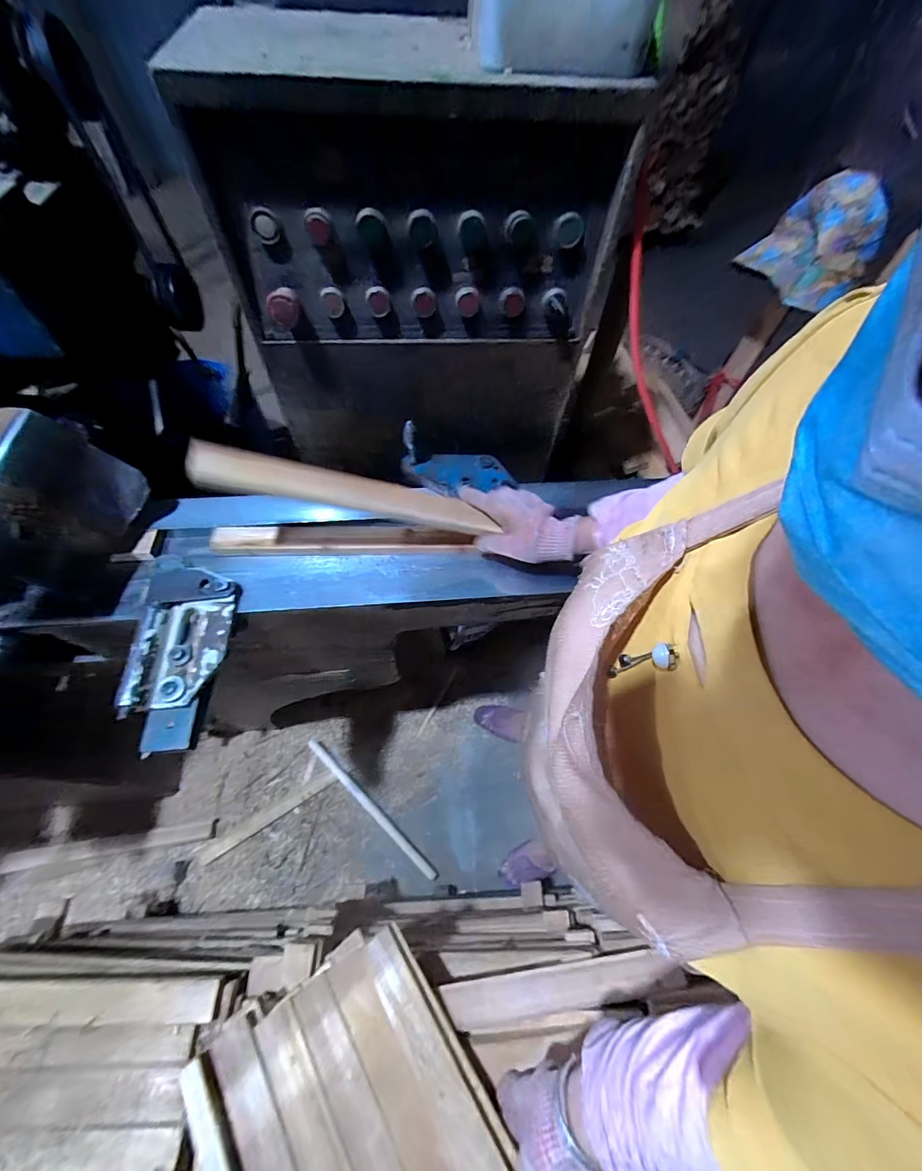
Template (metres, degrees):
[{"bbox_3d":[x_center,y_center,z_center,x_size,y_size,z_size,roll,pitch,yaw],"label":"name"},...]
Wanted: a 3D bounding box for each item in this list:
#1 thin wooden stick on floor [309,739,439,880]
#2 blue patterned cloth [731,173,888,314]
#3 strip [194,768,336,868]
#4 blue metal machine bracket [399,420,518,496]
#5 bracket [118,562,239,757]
[{"bbox_3d":[-0.256,0.616,1.170,0.495,0.030,0.028,38,65,17],"label":"thin wooden stick on floor"},{"bbox_3d":[0.665,-0.643,0.781,0.134,0.158,0.190,-33,67,-20],"label":"blue patterned cloth"},{"bbox_3d":[-0.525,0.629,1.147,0.370,0.012,0.041,-29,65,-18],"label":"strip"},{"bbox_3d":[-0.004,-0.203,0.666,0.178,0.073,0.103,-5,60,-6],"label":"blue metal machine bracket"},{"bbox_3d":[-0.371,0.083,0.558,0.117,0.038,0.251,-4,60,-6],"label":"bracket"}]

